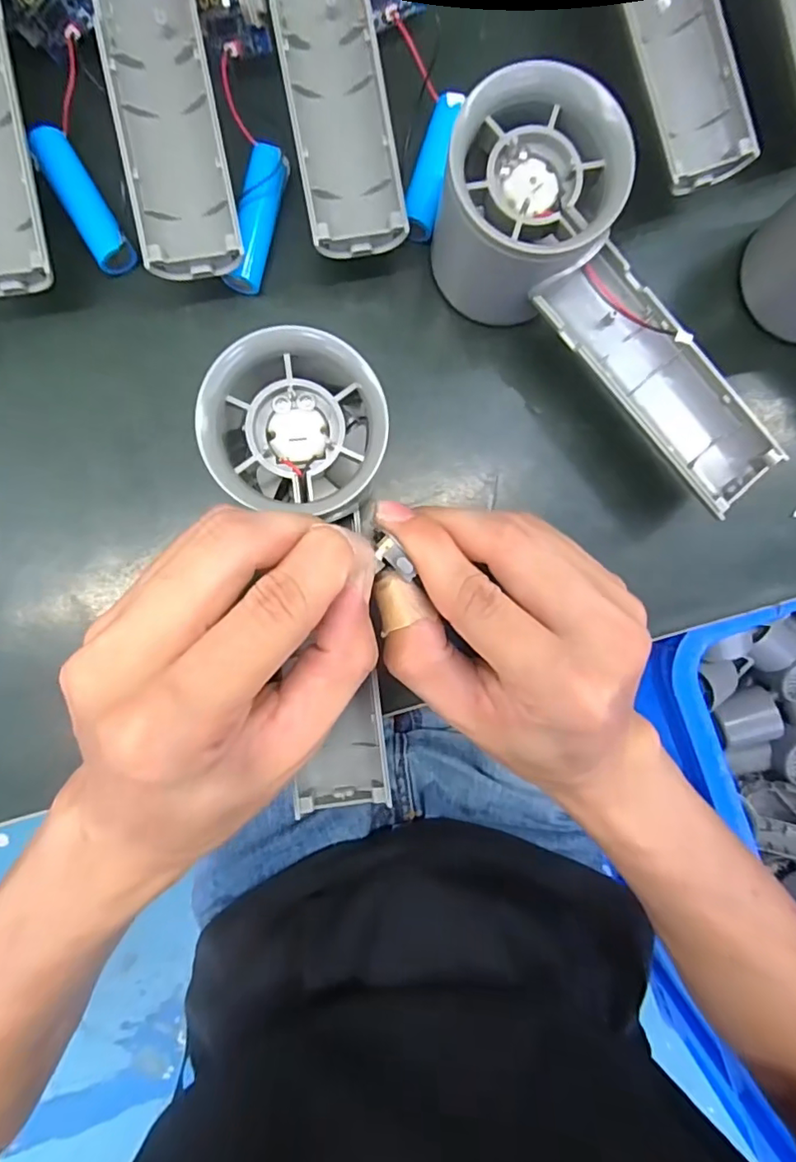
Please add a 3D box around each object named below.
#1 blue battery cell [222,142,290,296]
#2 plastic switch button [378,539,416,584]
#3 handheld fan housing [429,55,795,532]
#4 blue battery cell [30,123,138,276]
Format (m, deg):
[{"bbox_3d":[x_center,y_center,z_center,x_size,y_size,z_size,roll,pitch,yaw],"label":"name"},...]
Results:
[{"bbox_3d":[-0.054,-0.138,0.212,0.013,0.012,0.053,15,91,-4],"label":"blue battery cell"},{"bbox_3d":[-0.001,-0.006,0.168,0.006,0.004,0.014,-41,81,-2],"label":"plastic switch button"},{"bbox_3d":[0.080,-0.095,0.200,0.155,0.058,0.054,41,89,-4],"label":"handheld fan housing"},{"bbox_3d":[-0.118,-0.143,0.207,0.014,0.014,0.054,-29,94,-2],"label":"blue battery cell"}]

